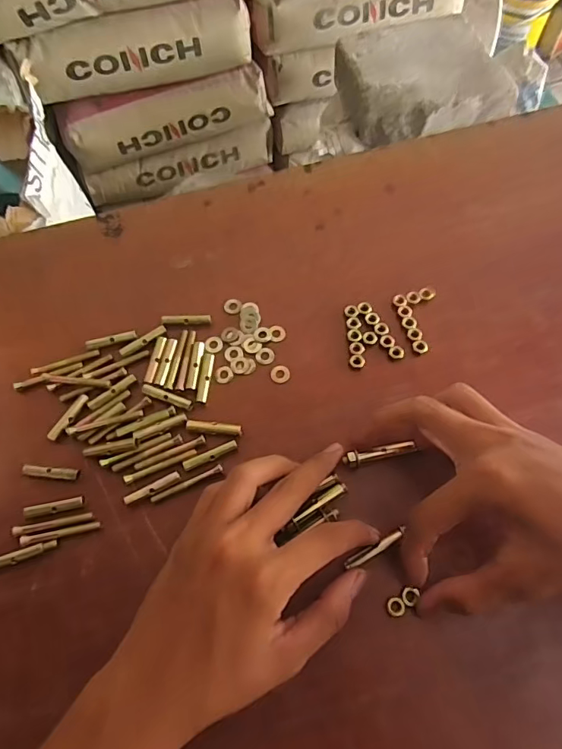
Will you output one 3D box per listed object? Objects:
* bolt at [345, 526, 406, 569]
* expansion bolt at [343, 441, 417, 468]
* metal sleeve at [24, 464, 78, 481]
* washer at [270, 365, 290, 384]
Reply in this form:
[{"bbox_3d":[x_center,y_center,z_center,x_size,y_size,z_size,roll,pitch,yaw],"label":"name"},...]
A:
[{"bbox_3d":[0.056,0.103,0.288,0.040,0.004,0.006,-34,68,1],"label":"bolt"},{"bbox_3d":[0.064,0.050,0.314,0.048,0.008,0.009,-15,65,-6],"label":"expansion bolt"},{"bbox_3d":[-0.148,0.063,0.315,0.036,0.004,0.007,5,64,3],"label":"metal sleeve"},{"bbox_3d":[-0.001,-0.001,0.347,0.014,0.004,0.013,0,64,1],"label":"washer"}]

